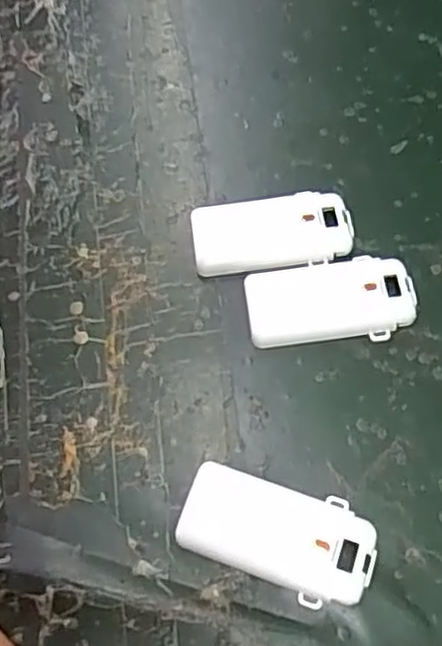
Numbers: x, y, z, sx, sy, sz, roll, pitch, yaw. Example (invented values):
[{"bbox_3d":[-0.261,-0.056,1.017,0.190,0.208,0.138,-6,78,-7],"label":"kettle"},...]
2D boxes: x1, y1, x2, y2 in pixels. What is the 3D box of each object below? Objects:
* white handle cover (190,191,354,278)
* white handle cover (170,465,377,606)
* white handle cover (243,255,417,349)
[{"bbox_3d":[0.029,-0.051,0.388,0.089,0.015,0.044,-5,65,-2],"label":"white handle cover"},{"bbox_3d":[0.027,0.102,0.329,0.093,0.015,0.048,22,67,10],"label":"white handle cover"},{"bbox_3d":[0.061,-0.013,0.380,0.092,0.014,0.046,-5,65,-2],"label":"white handle cover"}]

